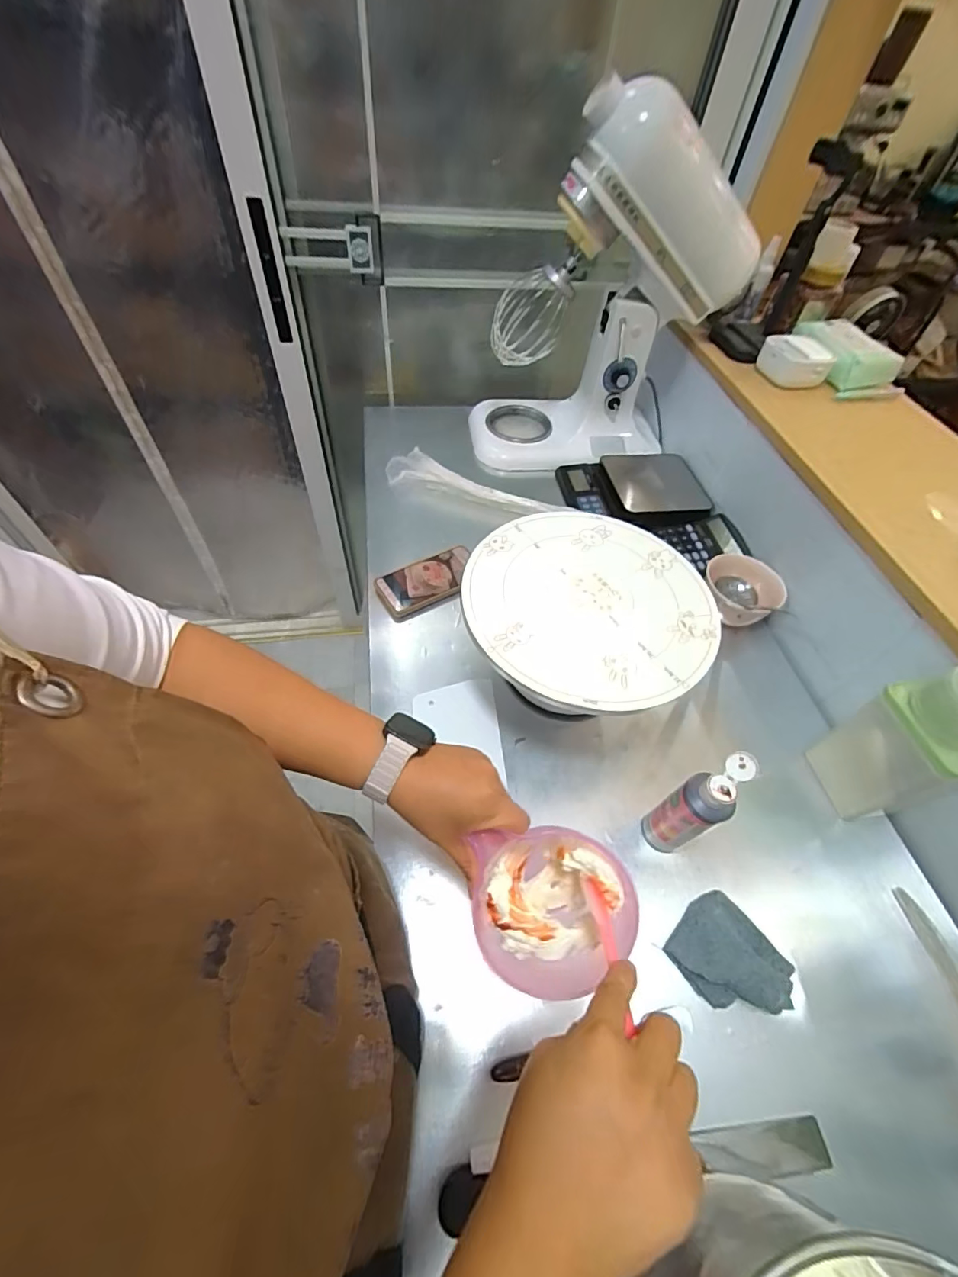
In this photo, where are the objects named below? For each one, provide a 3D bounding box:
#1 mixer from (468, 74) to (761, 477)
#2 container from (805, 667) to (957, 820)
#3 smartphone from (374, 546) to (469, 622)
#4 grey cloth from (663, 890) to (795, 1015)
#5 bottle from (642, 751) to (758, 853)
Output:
[{"bbox_3d":[0.203,-0.550,0.812,0.396,0.470,0.216,-11,55,-13],"label":"mixer"},{"bbox_3d":[0.449,0.112,0.507,0.062,0.196,0.102,-6,54,-9],"label":"container"},{"bbox_3d":[-0.074,-0.085,0.725,0.153,0.018,0.076,-26,60,-22],"label":"smartphone"},{"bbox_3d":[0.241,0.307,0.460,0.087,0.021,0.100,-28,61,-23],"label":"grey cloth"},{"bbox_3d":[0.218,0.171,0.483,0.062,0.152,0.047,-24,59,-21],"label":"bottle"}]

